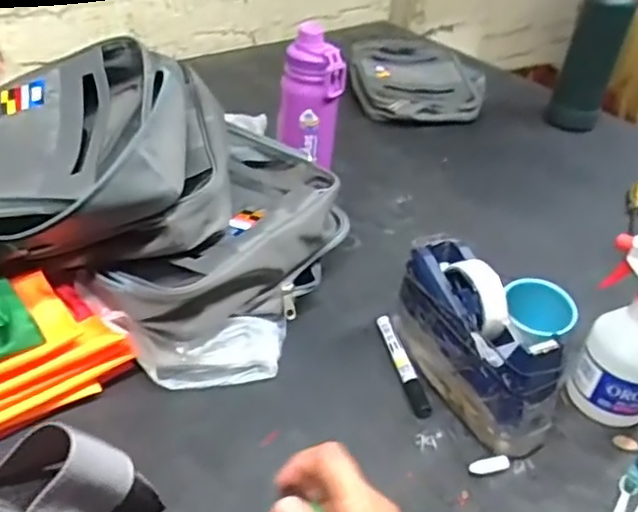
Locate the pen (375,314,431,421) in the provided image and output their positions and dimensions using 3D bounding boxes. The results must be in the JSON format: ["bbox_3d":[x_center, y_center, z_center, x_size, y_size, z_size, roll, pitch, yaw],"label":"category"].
[{"bbox_3d":[0.088,0.112,0.670,0.017,0.013,0.138,-3,38,-14],"label":"pen"}]

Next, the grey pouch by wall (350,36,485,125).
[{"bbox_3d":[0.189,-0.347,1.264,0.253,0.058,0.331,5,36,-2],"label":"grey pouch by wall"}]

